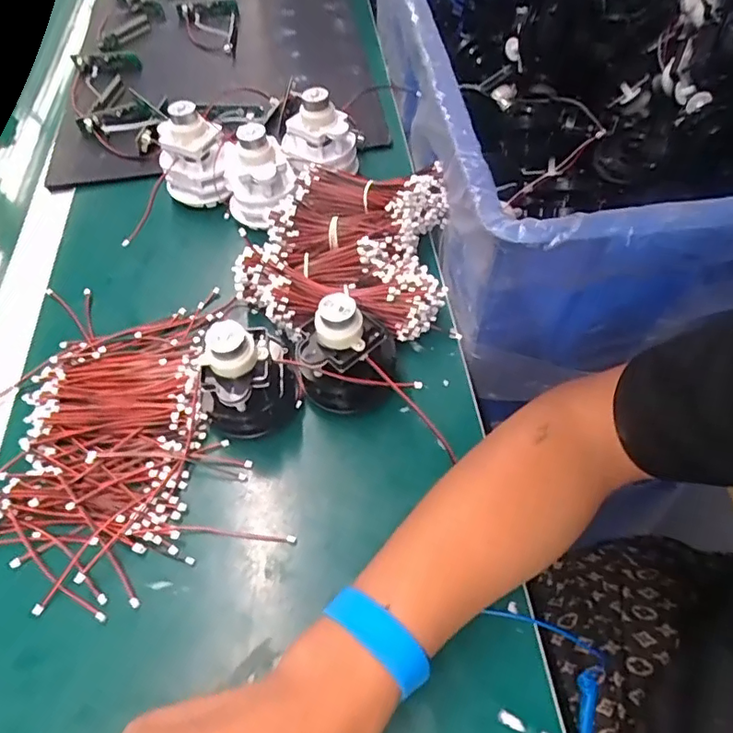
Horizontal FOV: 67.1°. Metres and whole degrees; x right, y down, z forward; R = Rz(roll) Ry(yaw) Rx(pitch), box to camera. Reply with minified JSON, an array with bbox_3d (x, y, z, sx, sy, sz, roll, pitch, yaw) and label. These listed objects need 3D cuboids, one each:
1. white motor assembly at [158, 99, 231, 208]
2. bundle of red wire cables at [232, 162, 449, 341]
[{"bbox_3d":[-0.159,-0.191,0.510,0.063,0.079,0.063,-18,57,-11],"label":"white motor assembly"},{"bbox_3d":[-0.018,-0.102,0.466,0.165,0.057,0.178,3,56,3],"label":"bundle of red wire cables"}]

